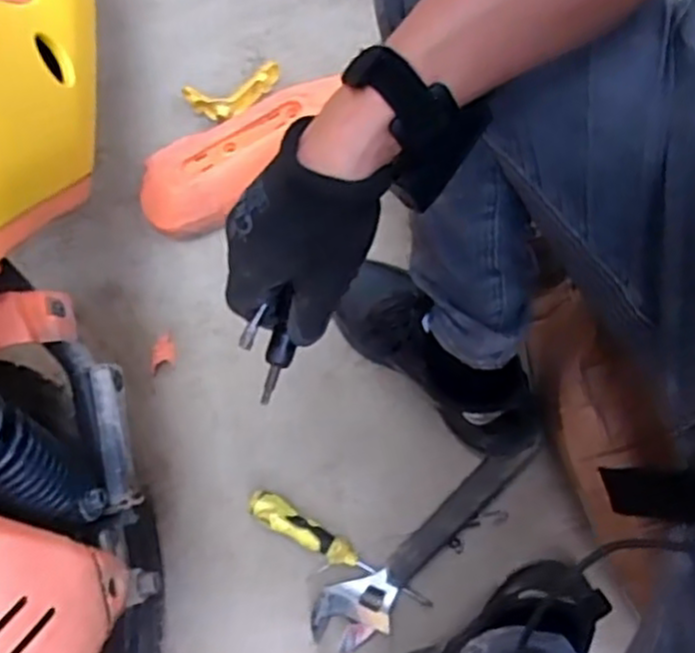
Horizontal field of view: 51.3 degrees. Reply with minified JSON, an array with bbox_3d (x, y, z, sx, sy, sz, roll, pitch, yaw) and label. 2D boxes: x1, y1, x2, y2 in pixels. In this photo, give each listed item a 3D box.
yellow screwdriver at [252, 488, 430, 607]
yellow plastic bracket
[{"bbox_3d":[-0.008,0.226,0.737,0.204,0.036,0.032,26,76,10],"label":"yellow screwdriver"},{"bbox_3d":[-0.136,-0.282,0.884,0.119,0.035,0.063,-19,73,-3],"label":"yellow plastic bracket"}]

